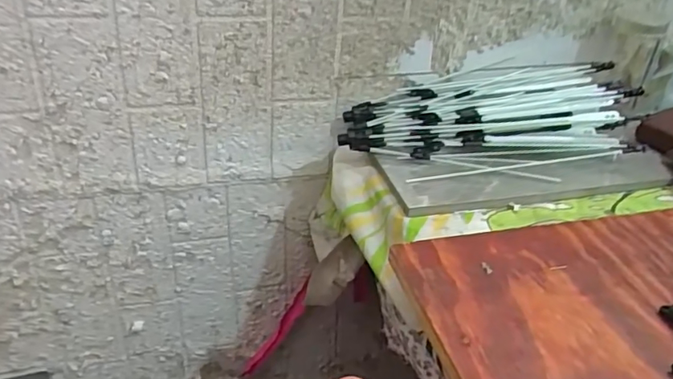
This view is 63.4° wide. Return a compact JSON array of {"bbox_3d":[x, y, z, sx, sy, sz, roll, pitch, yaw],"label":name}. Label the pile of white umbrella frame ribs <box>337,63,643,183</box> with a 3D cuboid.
[{"bbox_3d":[0.168,-0.084,0.615,0.320,0.064,0.164,-2,34,-8],"label":"pile of white umbrella frame ribs"}]

